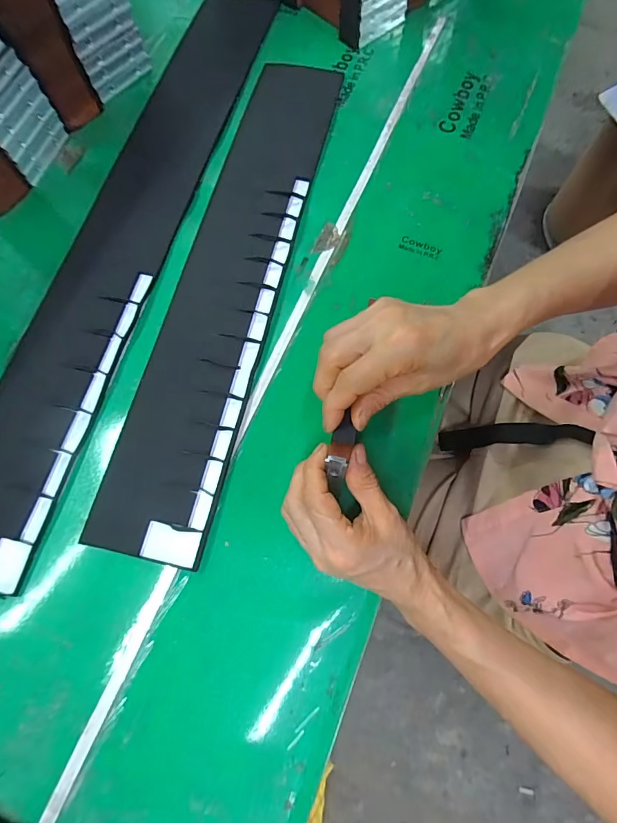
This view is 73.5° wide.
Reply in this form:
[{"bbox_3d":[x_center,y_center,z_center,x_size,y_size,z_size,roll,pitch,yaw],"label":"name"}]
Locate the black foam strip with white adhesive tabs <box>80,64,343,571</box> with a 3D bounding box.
[{"bbox_3d":[-0.073,-0.146,0.402,0.100,0.009,0.544,12,71,5],"label":"black foam strip with white adhesive tabs"}]

